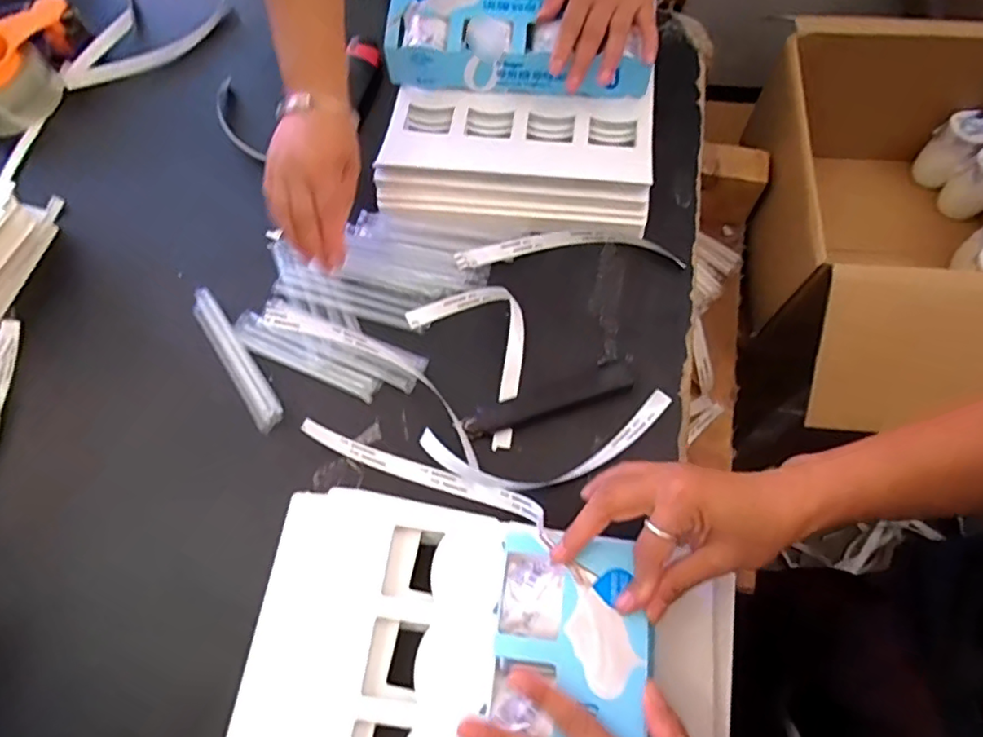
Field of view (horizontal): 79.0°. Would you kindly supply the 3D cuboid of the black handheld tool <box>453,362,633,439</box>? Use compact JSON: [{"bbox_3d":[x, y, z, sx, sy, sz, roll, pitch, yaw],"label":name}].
[{"bbox_3d":[0.047,0.027,0.520,0.152,0.007,0.028,-17,67,-6],"label":"black handheld tool"}]

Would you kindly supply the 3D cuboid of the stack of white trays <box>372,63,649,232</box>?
[{"bbox_3d":[0.024,-0.216,0.611,0.274,0.046,0.162,6,67,3],"label":"stack of white trays"}]

